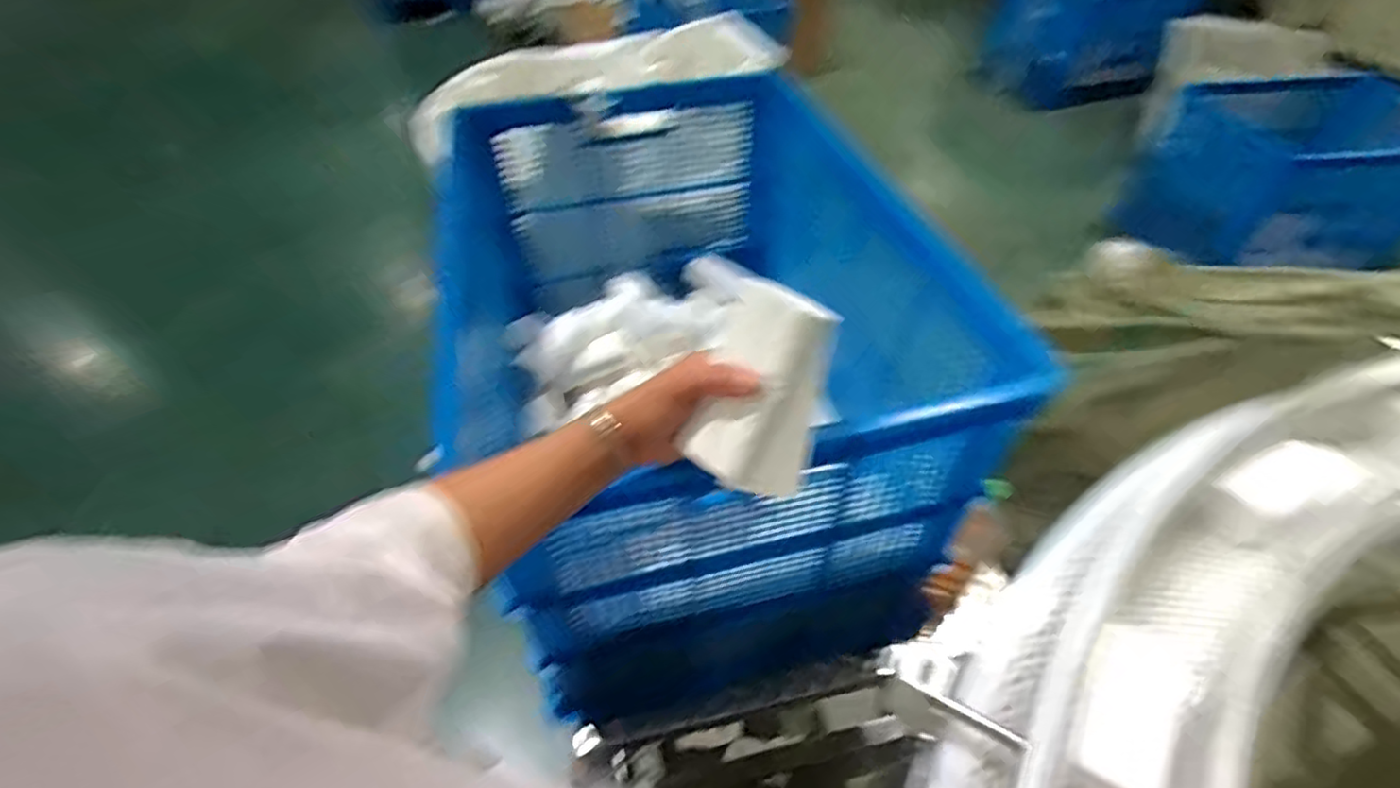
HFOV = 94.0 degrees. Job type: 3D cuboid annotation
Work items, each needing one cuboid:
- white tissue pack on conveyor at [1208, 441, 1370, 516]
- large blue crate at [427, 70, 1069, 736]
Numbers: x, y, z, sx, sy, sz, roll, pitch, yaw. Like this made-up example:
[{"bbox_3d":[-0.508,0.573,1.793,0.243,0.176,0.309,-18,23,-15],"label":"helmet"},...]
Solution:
[{"bbox_3d":[0.587,0.087,0.654,0.120,0.024,0.063,-24,51,-2],"label":"white tissue pack on conveyor"},{"bbox_3d":[-0.024,-0.028,0.934,0.494,0.524,0.777,-12,49,-11],"label":"large blue crate"}]

